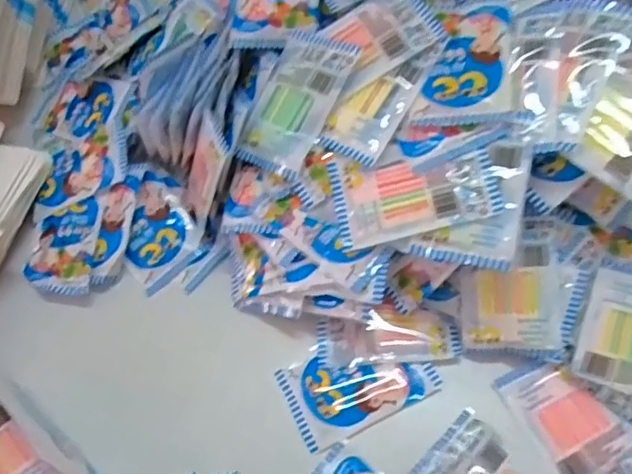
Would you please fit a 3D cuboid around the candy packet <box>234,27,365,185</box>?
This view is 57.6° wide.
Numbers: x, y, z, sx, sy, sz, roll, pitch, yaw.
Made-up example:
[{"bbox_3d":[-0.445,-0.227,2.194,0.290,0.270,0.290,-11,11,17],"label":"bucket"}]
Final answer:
[{"bbox_3d":[-0.015,-0.096,0.412,0.061,0.009,0.104,26,91,30],"label":"candy packet"}]

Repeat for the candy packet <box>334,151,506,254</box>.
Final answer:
[{"bbox_3d":[0.062,-0.031,0.375,0.103,0.005,0.059,-14,75,15],"label":"candy packet"}]

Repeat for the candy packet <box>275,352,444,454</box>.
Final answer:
[{"bbox_3d":[0.030,0.103,0.410,0.101,0.007,0.062,-23,64,-11],"label":"candy packet"}]

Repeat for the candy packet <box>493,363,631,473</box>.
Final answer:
[{"bbox_3d":[0.176,0.132,0.391,0.058,0.018,0.107,-33,66,-15],"label":"candy packet"}]

